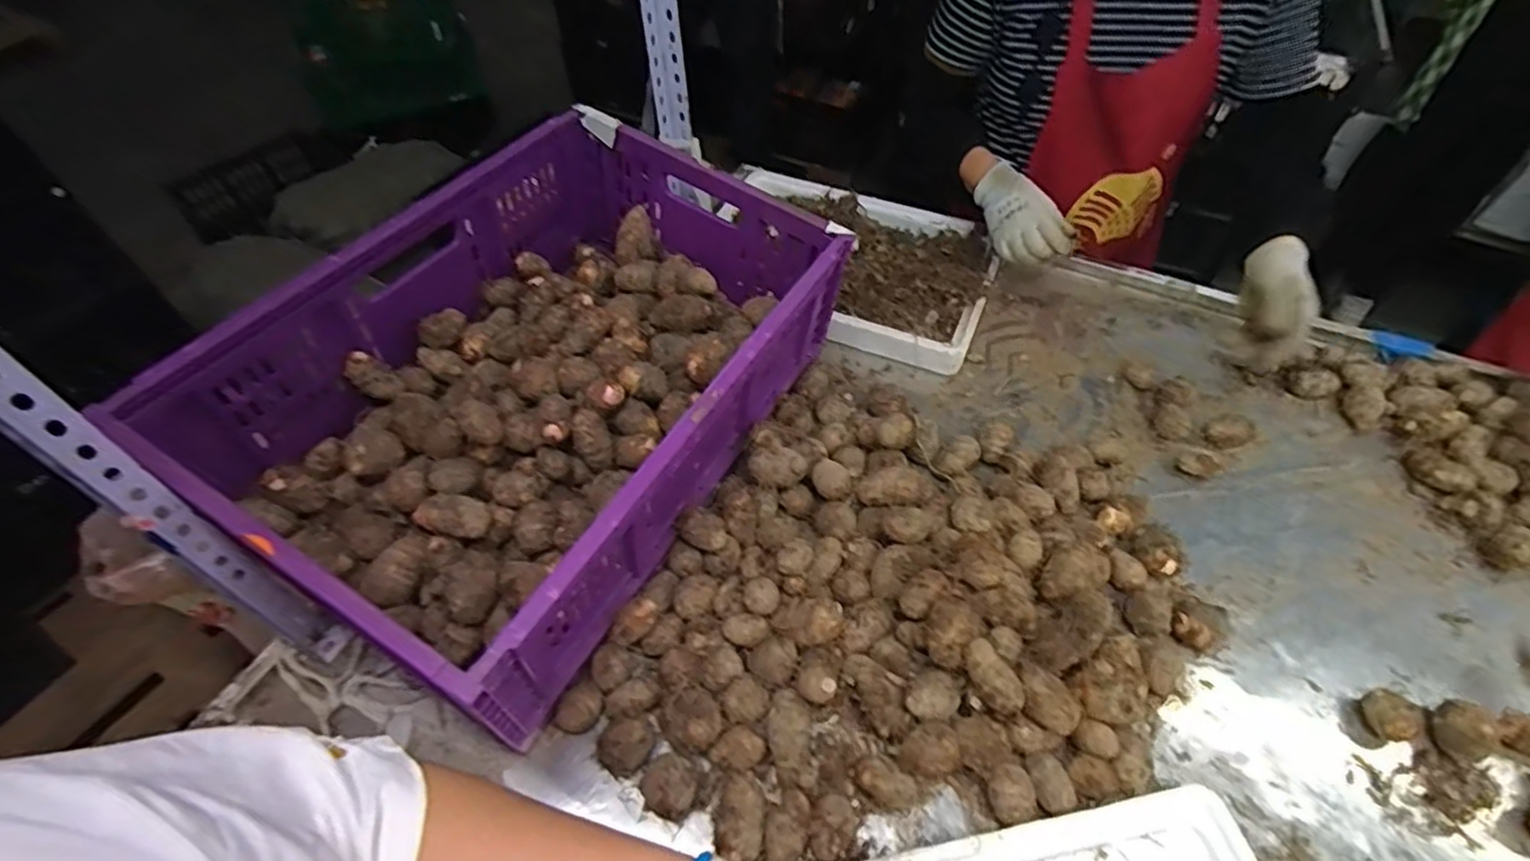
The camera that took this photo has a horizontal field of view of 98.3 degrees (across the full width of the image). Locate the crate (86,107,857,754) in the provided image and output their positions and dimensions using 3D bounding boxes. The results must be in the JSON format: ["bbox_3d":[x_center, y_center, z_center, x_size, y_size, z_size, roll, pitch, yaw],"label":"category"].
[{"bbox_3d":[-0.218,-0.069,0.715,0.408,0.232,0.618,24,56,17],"label":"crate"}]

